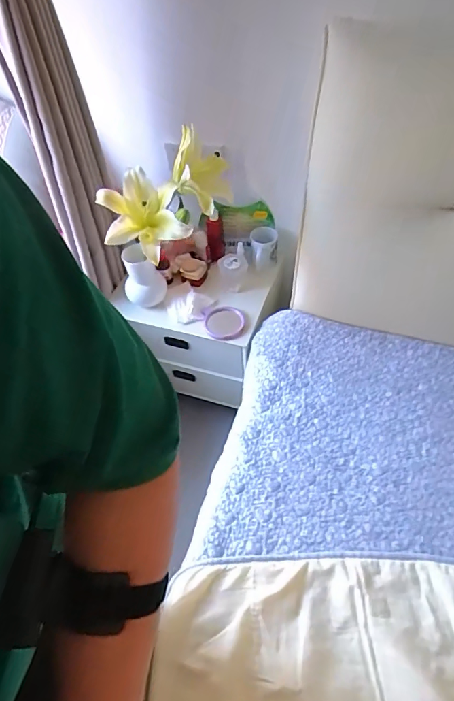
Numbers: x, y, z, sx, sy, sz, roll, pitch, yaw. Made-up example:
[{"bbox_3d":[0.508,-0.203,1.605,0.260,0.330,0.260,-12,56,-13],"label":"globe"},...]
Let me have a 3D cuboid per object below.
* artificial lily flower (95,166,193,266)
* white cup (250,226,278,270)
[{"bbox_3d":[-0.155,-0.260,0.851,0.178,0.095,0.163,33,62,26],"label":"artificial lily flower"},{"bbox_3d":[0.108,-0.296,1.271,0.077,0.101,0.064,-3,52,3],"label":"white cup"}]

